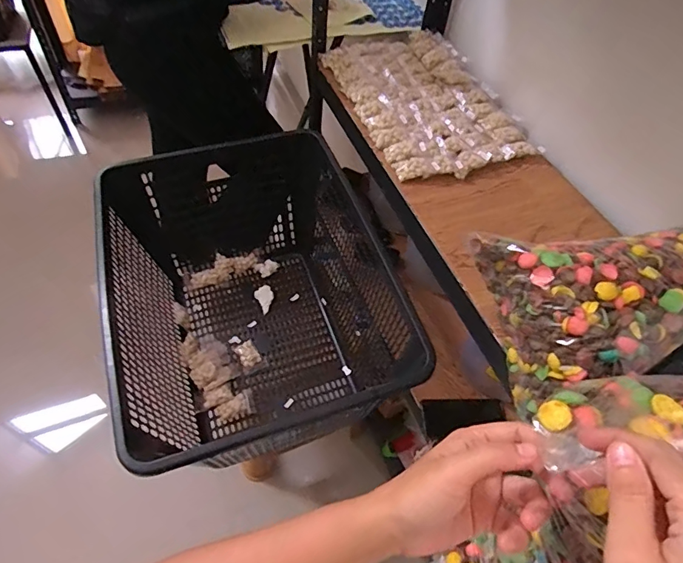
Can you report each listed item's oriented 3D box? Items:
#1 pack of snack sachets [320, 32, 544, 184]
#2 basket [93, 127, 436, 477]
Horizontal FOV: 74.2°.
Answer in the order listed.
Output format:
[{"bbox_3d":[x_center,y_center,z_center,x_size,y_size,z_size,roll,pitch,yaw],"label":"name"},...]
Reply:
[{"bbox_3d":[0.159,-0.365,0.882,0.302,0.027,0.433,-17,57,-17],"label":"pack of snack sachets"},{"bbox_3d":[-0.153,0.039,0.851,0.452,0.315,0.580,-14,56,-15],"label":"basket"}]

